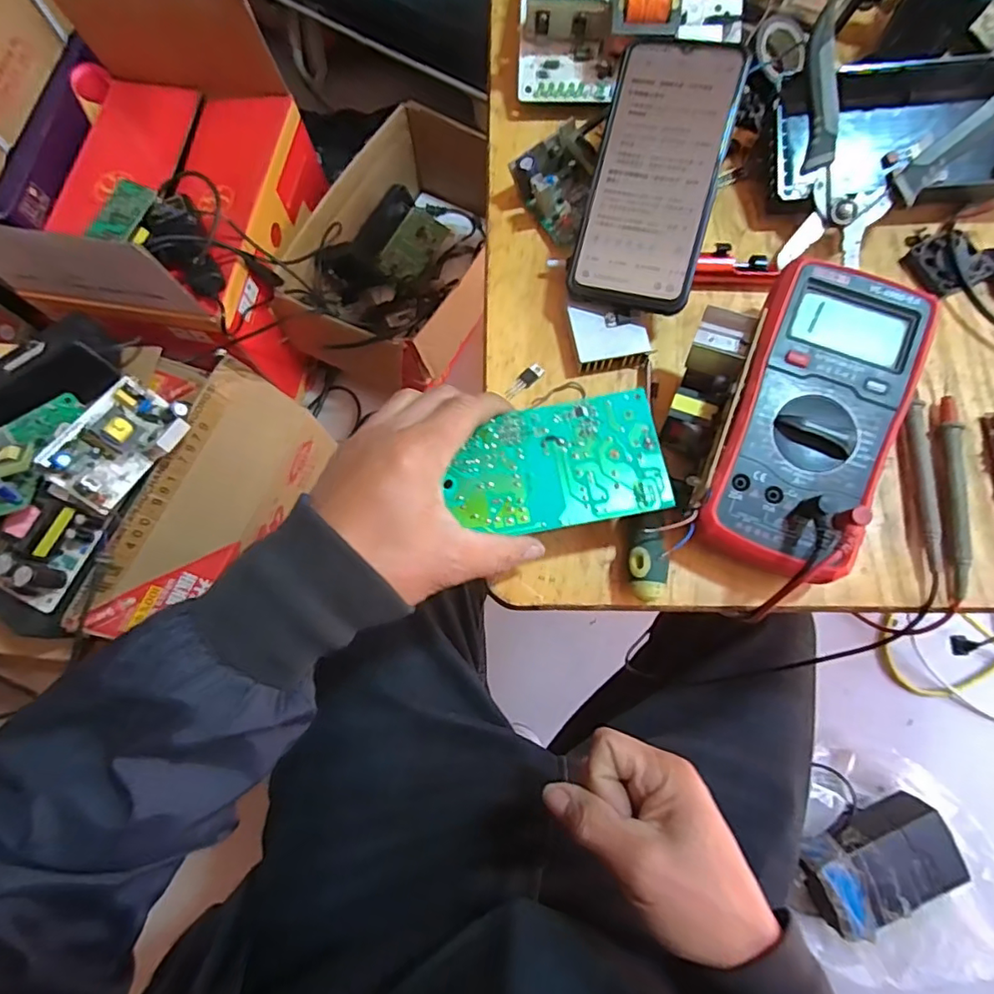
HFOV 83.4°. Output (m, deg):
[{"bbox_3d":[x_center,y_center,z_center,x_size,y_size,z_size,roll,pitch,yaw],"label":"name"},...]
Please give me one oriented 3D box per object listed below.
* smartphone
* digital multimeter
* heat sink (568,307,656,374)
[{"bbox_3d":[0.101,-0.204,0.355,0.077,0.007,0.161,15,95,13],"label":"smartphone"},{"bbox_3d":[0.181,-0.045,0.328,0.091,0.050,0.181,21,76,8],"label":"digital multimeter"},{"bbox_3d":[0.074,-0.107,0.373,0.047,0.016,0.039,-7,74,0],"label":"heat sink"}]

